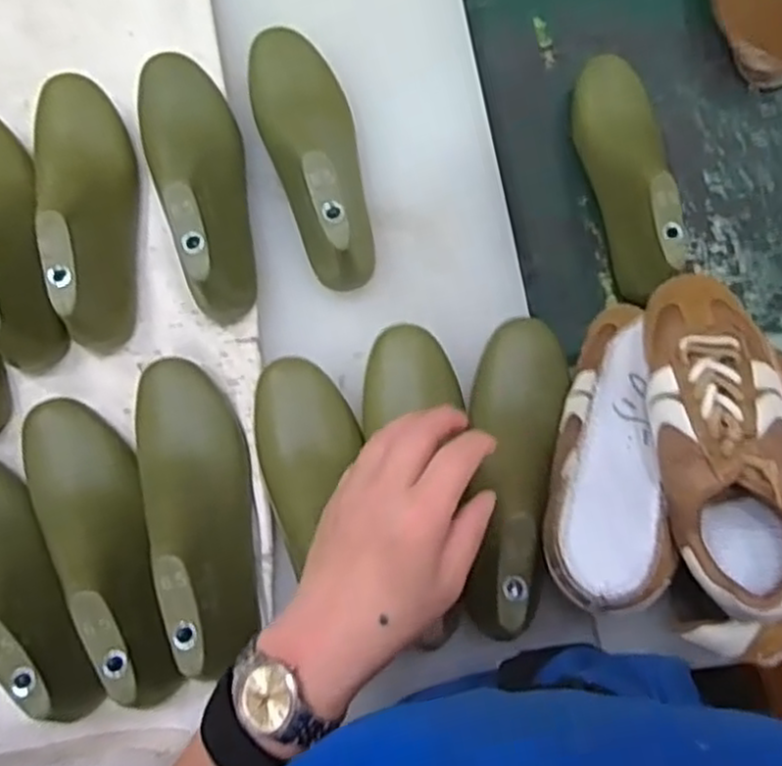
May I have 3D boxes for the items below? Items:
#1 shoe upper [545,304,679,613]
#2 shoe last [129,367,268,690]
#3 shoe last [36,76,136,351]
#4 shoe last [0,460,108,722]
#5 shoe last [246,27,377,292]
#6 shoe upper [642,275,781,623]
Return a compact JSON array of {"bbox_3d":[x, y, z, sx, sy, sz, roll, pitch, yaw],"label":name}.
[{"bbox_3d":[0.153,0.035,0.504,0.084,0.068,0.255,13,50,3],"label":"shoe upper"},{"bbox_3d":[-0.137,0.088,0.532,0.076,0.074,0.232,-14,62,-5],"label":"shoe last"},{"bbox_3d":[-0.241,-0.151,0.586,0.076,0.087,0.232,-16,78,-4],"label":"shoe last"},{"bbox_3d":[-0.280,0.127,0.517,0.075,0.059,0.235,-38,65,-10],"label":"shoe last"},{"bbox_3d":[-0.063,-0.191,0.596,0.077,0.088,0.232,-16,78,-3],"label":"shoe last"},{"bbox_3d":[0.216,0.030,0.474,0.096,0.060,0.224,-8,78,-1],"label":"shoe upper"}]

